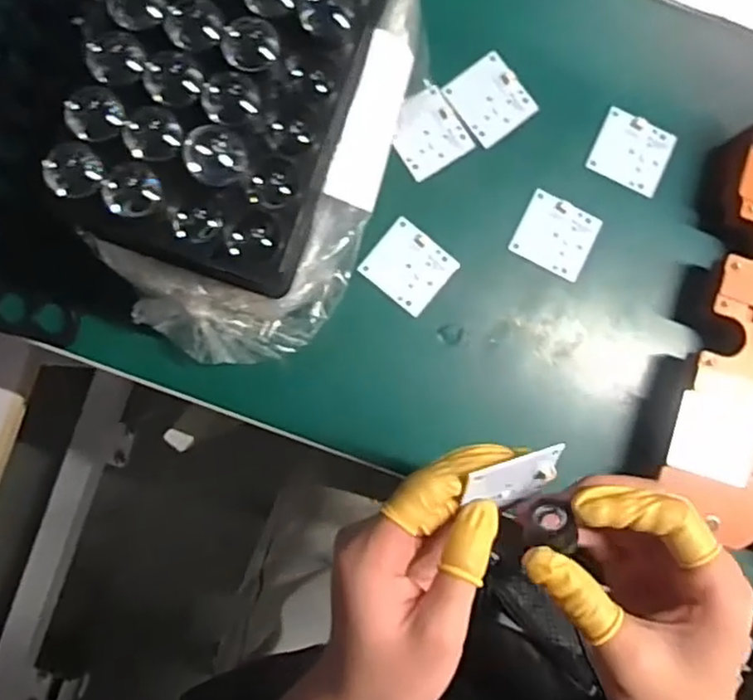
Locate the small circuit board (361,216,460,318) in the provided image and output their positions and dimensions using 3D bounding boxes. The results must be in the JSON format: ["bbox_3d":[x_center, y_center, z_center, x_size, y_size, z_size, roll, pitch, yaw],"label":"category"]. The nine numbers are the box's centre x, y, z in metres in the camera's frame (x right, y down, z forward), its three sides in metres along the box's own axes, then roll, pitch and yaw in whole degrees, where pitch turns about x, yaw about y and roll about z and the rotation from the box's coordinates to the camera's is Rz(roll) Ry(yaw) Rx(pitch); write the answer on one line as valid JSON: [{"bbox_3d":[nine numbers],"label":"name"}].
[{"bbox_3d":[0.021,-0.052,0.414,0.048,0.004,0.045,39,85,0],"label":"small circuit board"}]

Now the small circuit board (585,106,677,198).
[{"bbox_3d":[0.166,-0.129,0.429,0.048,0.009,0.044,24,85,-2],"label":"small circuit board"}]

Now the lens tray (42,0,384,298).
[{"bbox_3d":[-0.062,-0.130,0.287,0.107,0.062,0.192,18,86,-2],"label":"lens tray"}]

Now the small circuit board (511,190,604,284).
[{"bbox_3d":[0.115,-0.073,0.421,0.048,0.005,0.044,27,85,-1],"label":"small circuit board"}]

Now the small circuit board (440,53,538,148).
[{"bbox_3d":[0.073,-0.161,0.423,0.045,0.005,0.048,-39,89,-5],"label":"small circuit board"}]

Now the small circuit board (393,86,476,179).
[{"bbox_3d":[0.032,-0.138,0.419,0.045,0.005,0.047,-33,89,-5],"label":"small circuit board"}]

